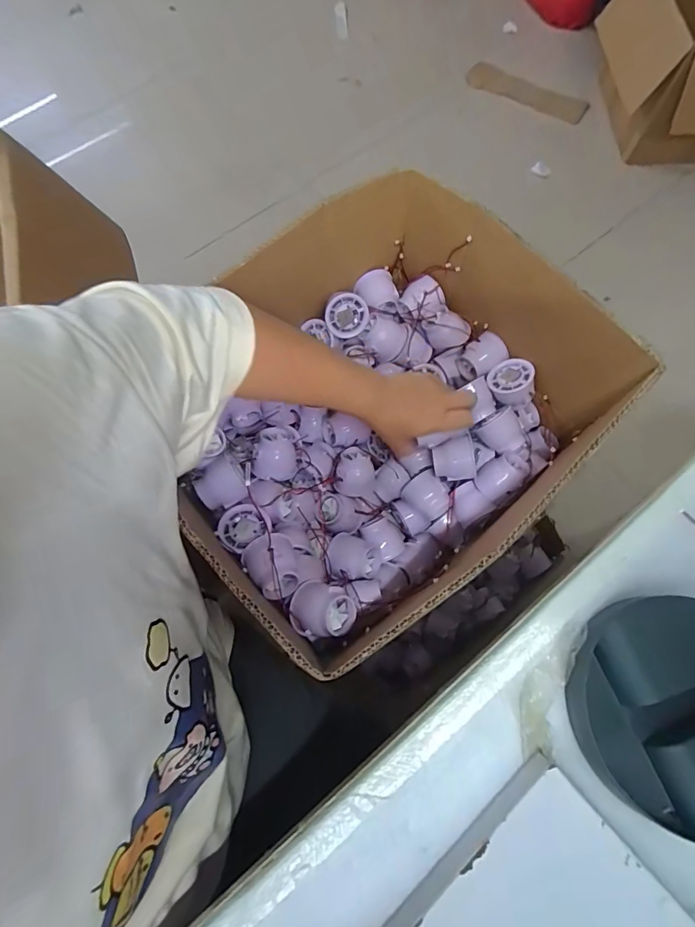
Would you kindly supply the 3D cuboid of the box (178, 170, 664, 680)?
[{"bbox_3d":[0.042,-0.039,0.535,0.452,0.240,0.343,-44,76,-12],"label":"box"}]

